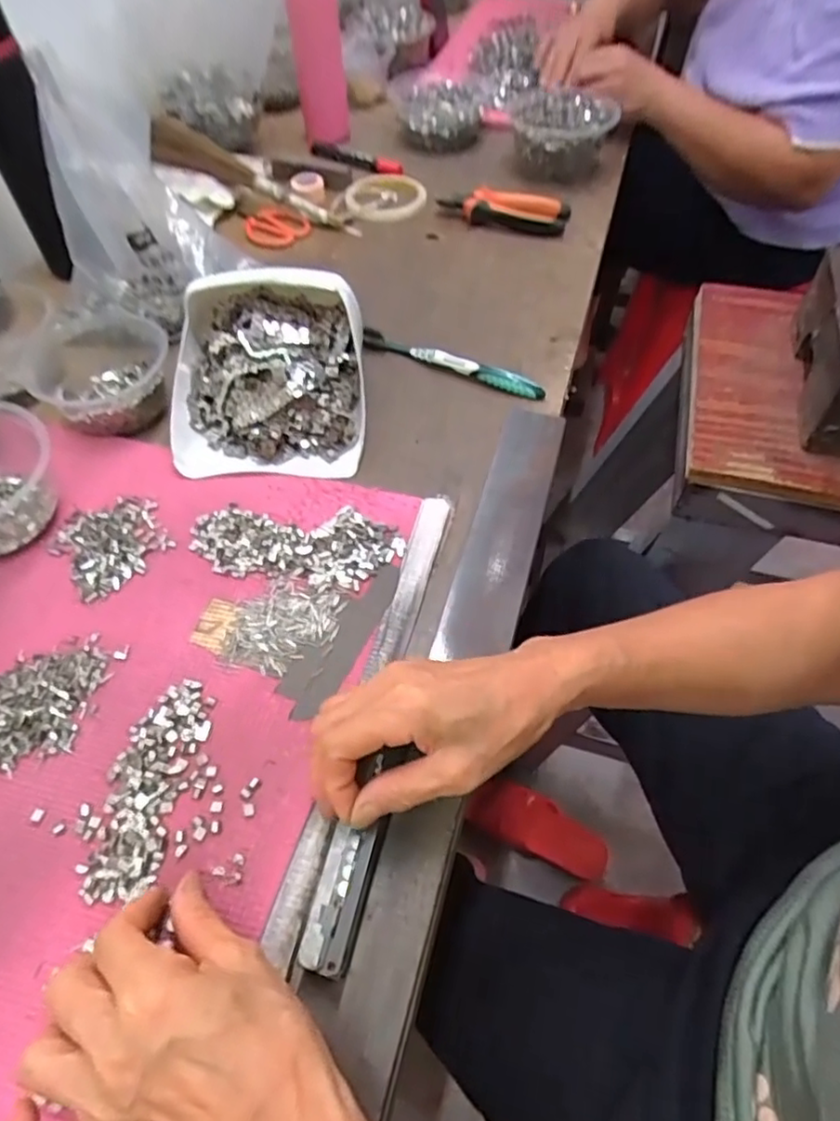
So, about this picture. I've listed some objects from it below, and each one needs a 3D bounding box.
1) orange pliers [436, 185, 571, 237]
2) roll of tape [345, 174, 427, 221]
[{"bbox_3d":[0.099,-0.418,0.747,0.150,0.030,0.046,7,55,4],"label":"orange pliers"},{"bbox_3d":[-0.043,-0.452,0.791,0.099,0.022,0.100,0,55,-1],"label":"roll of tape"}]

